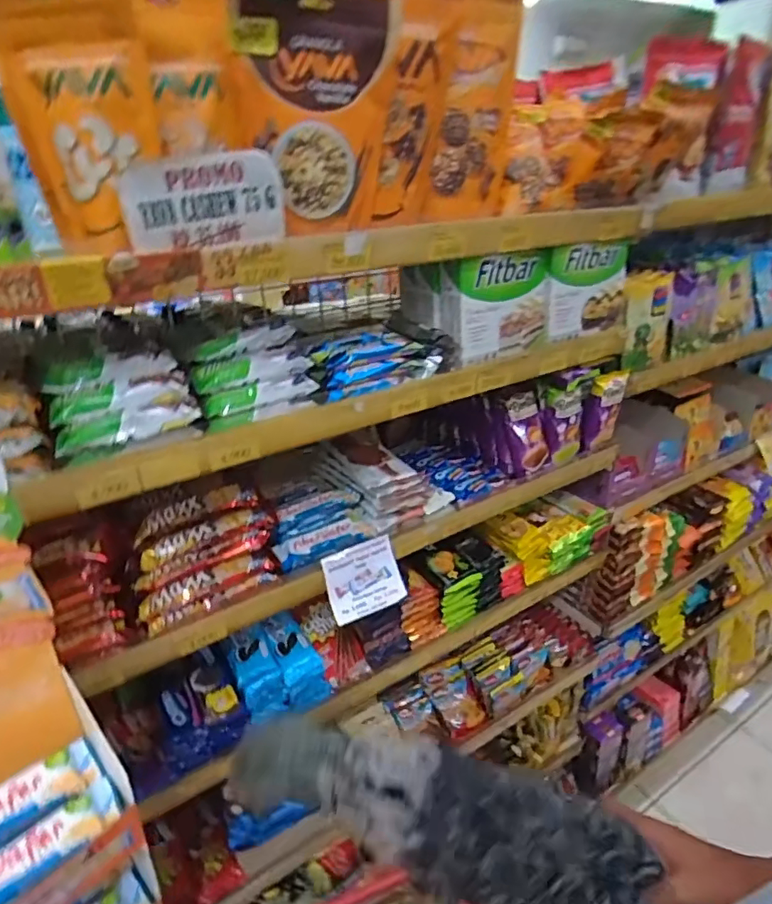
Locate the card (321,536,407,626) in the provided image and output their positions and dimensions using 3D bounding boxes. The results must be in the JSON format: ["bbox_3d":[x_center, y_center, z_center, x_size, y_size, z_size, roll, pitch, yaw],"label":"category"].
[{"bbox_3d":[-0.026,0.157,0.670,0.097,0.085,0.005,-16,-3,-26],"label":"card"}]

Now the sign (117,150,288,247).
[{"bbox_3d":[-0.145,-0.203,0.437,0.124,0.070,0.008,-19,43,-25],"label":"sign"}]

